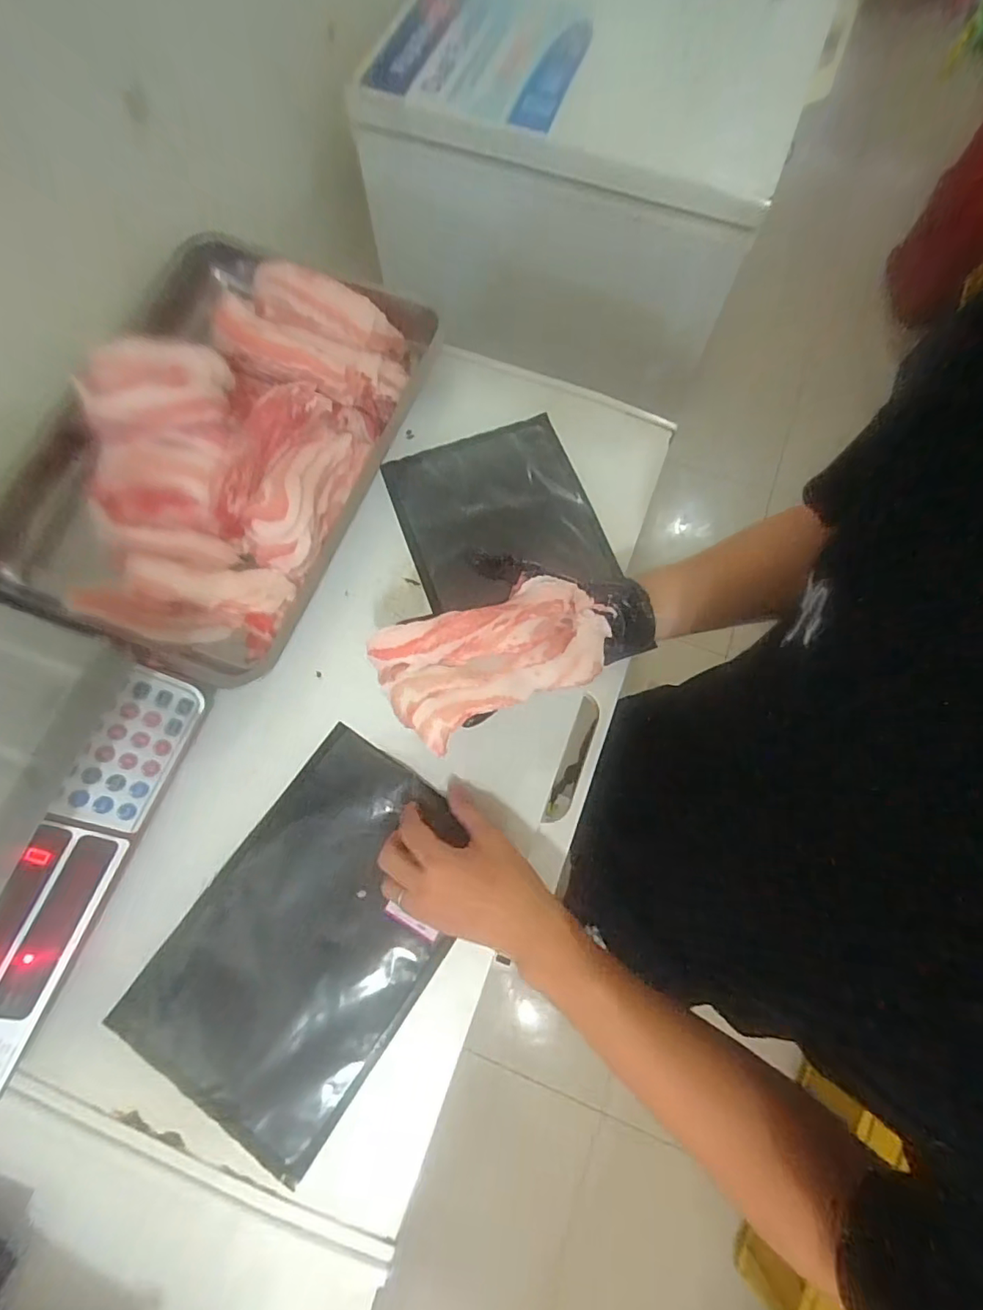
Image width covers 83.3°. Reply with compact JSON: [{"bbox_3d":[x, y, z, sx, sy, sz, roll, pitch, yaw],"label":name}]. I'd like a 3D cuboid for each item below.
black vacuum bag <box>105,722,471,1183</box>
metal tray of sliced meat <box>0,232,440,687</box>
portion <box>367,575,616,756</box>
[{"bbox_3d":[-0.148,0.235,0.479,0.200,0.008,0.298,33,75,7],"label":"black vacuum bag"},{"bbox_3d":[-0.289,-0.232,0.575,0.305,0.098,0.457,21,74,4],"label":"metal tray of sliced meat"},{"bbox_3d":[0.003,0.002,0.452,0.187,0.040,0.102,-17,75,-2],"label":"portion"}]

